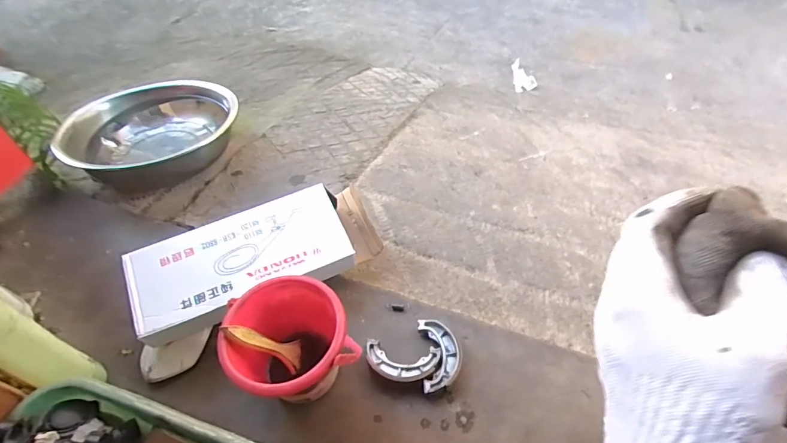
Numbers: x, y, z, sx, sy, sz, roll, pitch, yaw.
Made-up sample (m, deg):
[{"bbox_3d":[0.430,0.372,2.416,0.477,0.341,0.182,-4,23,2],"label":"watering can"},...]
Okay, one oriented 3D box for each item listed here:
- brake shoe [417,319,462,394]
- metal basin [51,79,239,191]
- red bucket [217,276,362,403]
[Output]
[{"bbox_3d":[0.067,0.189,0.617,0.054,0.024,0.103,-4,51,1],"label":"brake shoe"},{"bbox_3d":[-0.524,-0.203,0.962,0.326,0.098,0.313,-2,51,2],"label":"metal basin"},{"bbox_3d":[-0.128,0.171,0.572,0.146,0.152,0.137,-2,51,2],"label":"red bucket"}]

